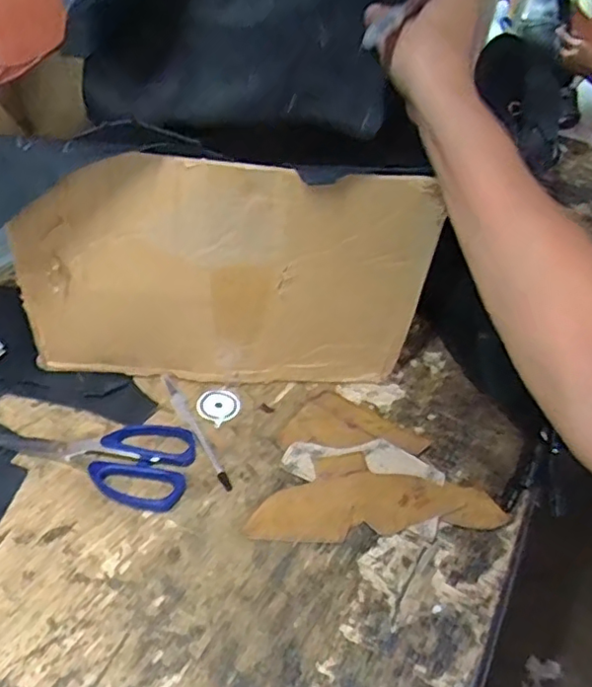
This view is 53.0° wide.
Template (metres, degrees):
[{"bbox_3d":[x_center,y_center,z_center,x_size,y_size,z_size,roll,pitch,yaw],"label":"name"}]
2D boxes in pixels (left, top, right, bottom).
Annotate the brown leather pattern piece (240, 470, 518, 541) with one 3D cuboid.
[{"bbox_3d":[0.065,0.133,0.496,0.208,0.011,0.060,-1,40,-11],"label":"brown leather pattern piece"}]

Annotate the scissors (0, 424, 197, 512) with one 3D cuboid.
[{"bbox_3d":[-0.171,0.087,0.509,0.173,0.010,0.084,16,40,9],"label":"scissors"}]

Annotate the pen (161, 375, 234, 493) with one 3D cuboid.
[{"bbox_3d":[-0.092,0.076,0.534,0.013,0.010,0.142,-16,45,-26],"label":"pen"}]

